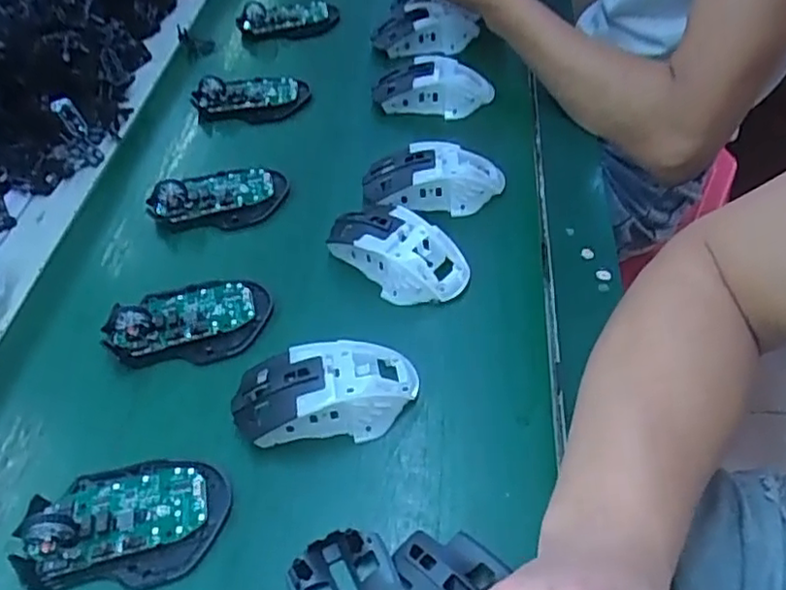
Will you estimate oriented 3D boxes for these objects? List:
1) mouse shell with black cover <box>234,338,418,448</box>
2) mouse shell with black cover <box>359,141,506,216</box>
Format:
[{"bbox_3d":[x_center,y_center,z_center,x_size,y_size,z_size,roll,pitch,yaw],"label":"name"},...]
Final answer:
[{"bbox_3d":[-0.043,0.060,0.421,0.114,0.035,0.060,-11,49,-4],"label":"mouse shell with black cover"},{"bbox_3d":[0.035,-0.096,0.550,0.117,0.037,0.061,-11,49,-4],"label":"mouse shell with black cover"}]

